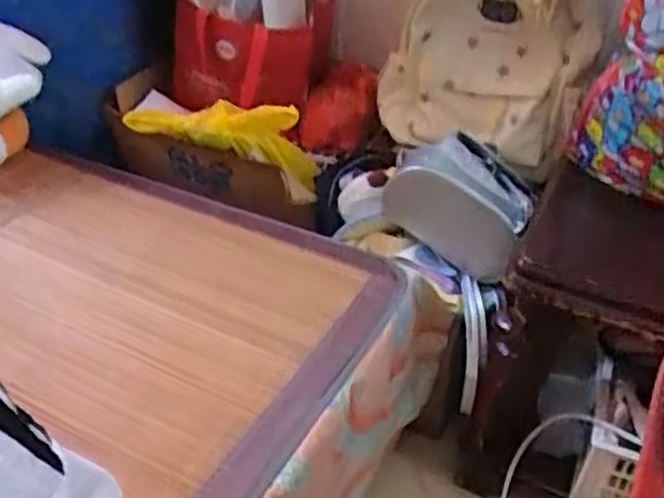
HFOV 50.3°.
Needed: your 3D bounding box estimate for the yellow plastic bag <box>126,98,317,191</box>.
[{"bbox_3d":[-0.178,-0.177,1.081,0.307,0.129,0.068,8,36,6],"label":"yellow plastic bag"}]

